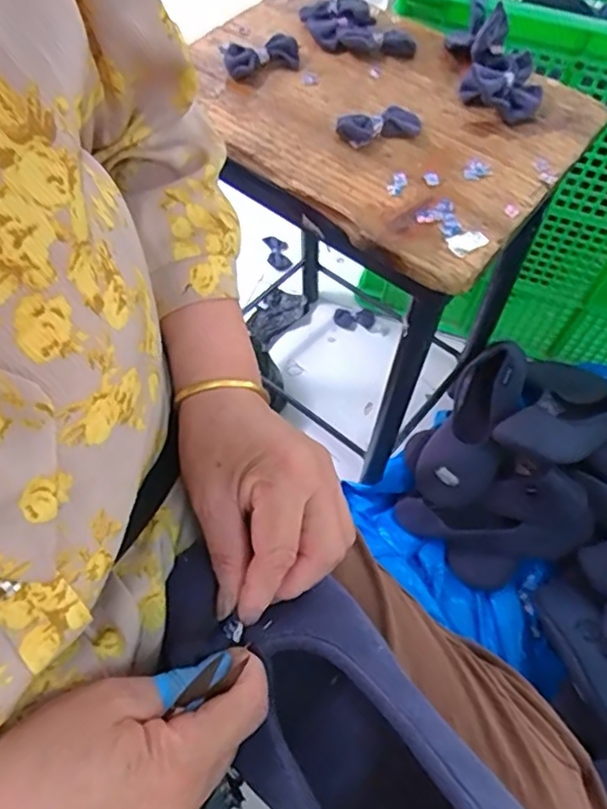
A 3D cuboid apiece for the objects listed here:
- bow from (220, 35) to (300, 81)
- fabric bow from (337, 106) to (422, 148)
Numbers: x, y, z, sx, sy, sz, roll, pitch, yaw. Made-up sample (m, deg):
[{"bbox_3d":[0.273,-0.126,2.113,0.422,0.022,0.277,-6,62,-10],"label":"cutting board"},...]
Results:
[{"bbox_3d":[-0.041,-0.339,0.579,0.072,0.016,0.041,-11,60,-8],"label":"bow"},{"bbox_3d":[0.067,-0.247,0.530,0.070,0.016,0.034,-20,62,-13],"label":"fabric bow"}]

